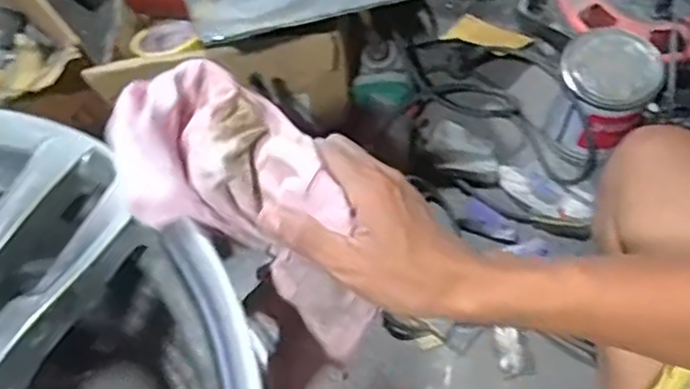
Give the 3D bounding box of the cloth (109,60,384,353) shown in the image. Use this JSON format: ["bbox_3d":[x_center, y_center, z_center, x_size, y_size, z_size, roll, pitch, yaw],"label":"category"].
[{"bbox_3d":[-0.046,0.014,0.429,0.102,0.064,0.216,-47,112,-18],"label":"cloth"}]

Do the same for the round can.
[{"bbox_3d":[0.287,-0.107,0.785,0.103,0.124,0.101,-2,63,3],"label":"round can"}]

